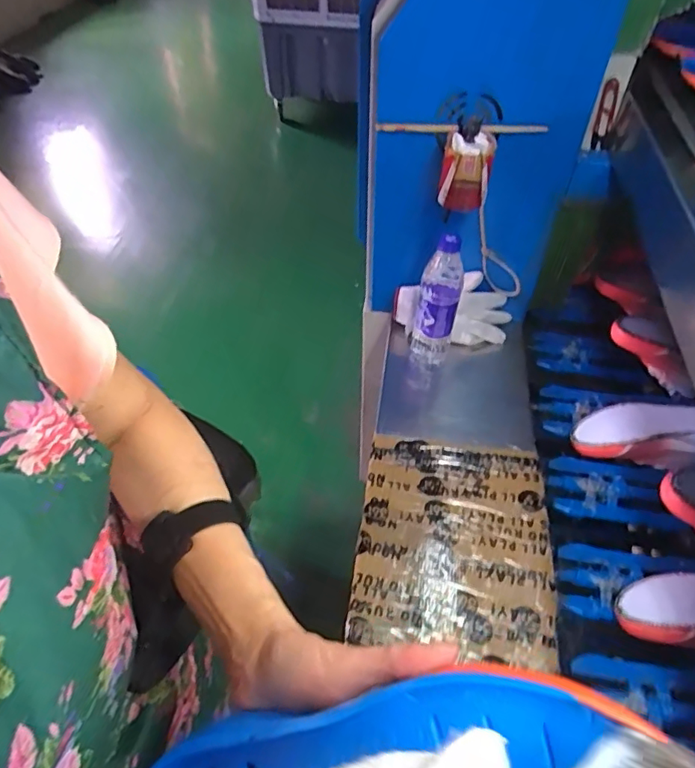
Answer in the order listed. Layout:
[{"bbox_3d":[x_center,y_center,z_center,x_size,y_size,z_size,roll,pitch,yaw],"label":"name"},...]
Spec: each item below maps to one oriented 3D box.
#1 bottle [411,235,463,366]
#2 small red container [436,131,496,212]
[{"bbox_3d":[0.133,-0.129,0.830,0.079,0.222,0.072,13,50,9],"label":"bottle"},{"bbox_3d":[0.160,-0.287,0.725,0.064,0.085,0.053,8,50,4],"label":"small red container"}]

